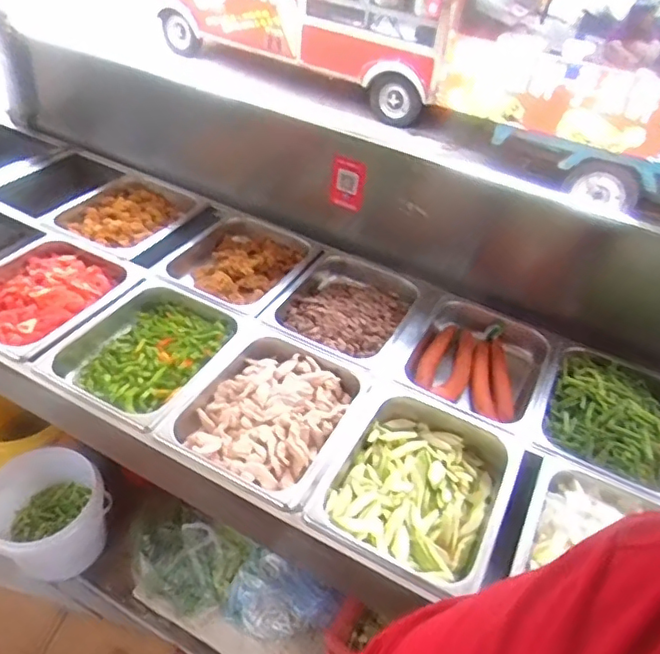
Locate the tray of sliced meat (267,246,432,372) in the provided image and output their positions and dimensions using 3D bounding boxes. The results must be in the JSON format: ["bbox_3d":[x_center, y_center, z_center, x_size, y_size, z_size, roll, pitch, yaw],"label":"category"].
[{"bbox_3d":[0.050,-0.038,1.279,0.299,0.074,0.353,22,42,16],"label":"tray of sliced meat"}]

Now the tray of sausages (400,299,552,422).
[{"bbox_3d":[0.301,0.077,1.193,0.252,0.069,0.317,24,43,18],"label":"tray of sausages"}]

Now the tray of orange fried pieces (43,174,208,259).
[{"bbox_3d":[-0.511,-0.269,1.436,0.308,0.072,0.334,20,42,14],"label":"tray of orange fried pieces"}]

